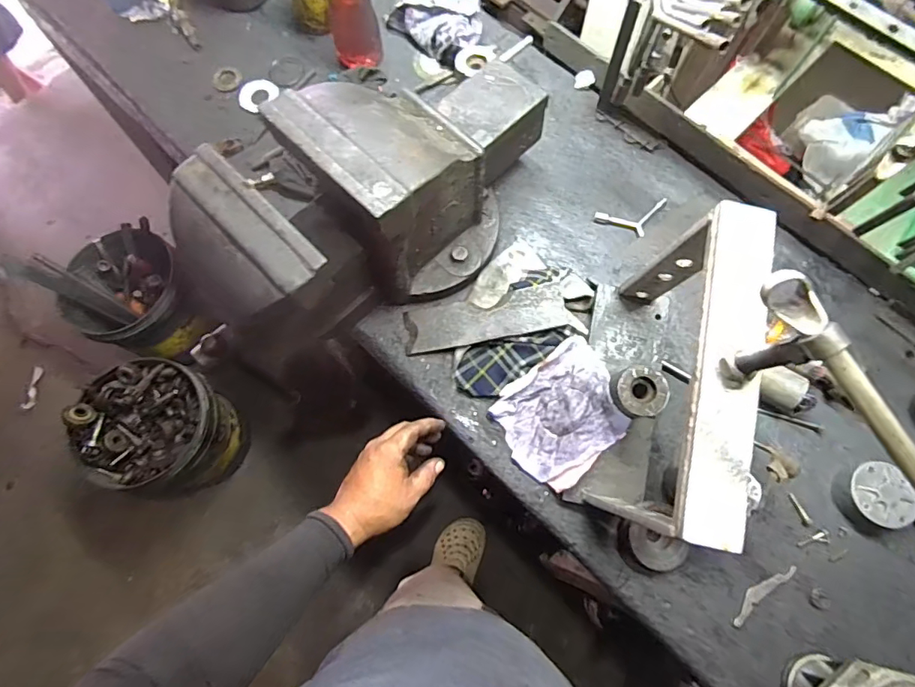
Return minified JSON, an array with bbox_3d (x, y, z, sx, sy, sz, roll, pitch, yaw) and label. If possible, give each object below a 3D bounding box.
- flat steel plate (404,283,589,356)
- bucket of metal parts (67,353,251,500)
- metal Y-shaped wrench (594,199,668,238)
[{"bbox_3d":[0.048,-0.036,0.726,0.240,0.015,0.073,-8,71,7],"label":"flat steel plate"},{"bbox_3d":[-0.738,0.236,1.338,0.284,0.399,0.295,0,72,1],"label":"bucket of metal parts"},{"bbox_3d":[0.283,-0.194,0.798,0.123,0.012,0.056,-14,72,-4],"label":"metal Y-shaped wrench"}]

